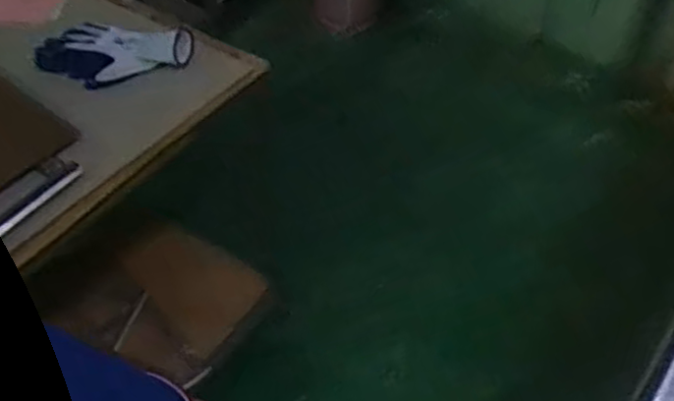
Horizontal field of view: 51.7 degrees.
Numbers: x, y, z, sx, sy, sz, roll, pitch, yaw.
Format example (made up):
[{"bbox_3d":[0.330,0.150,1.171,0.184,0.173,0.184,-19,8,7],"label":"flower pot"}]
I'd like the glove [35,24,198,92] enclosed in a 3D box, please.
[{"bbox_3d":[-0.343,-0.231,1.082,0.229,0.091,0.028,-14,8,-4],"label":"glove"}]

